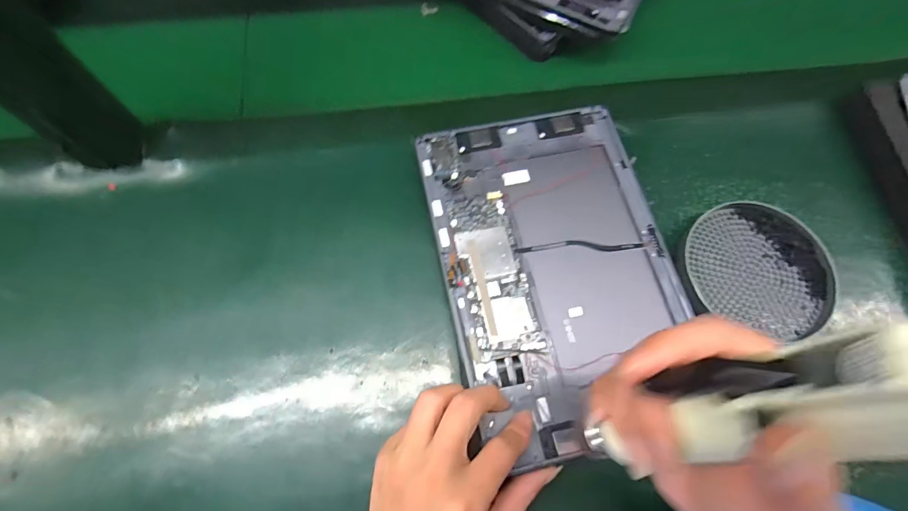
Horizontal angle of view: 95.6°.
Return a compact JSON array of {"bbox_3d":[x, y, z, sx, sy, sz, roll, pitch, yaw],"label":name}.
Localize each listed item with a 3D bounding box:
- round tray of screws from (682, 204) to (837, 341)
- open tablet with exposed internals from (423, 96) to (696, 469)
[{"bbox_3d":[0.243,0.009,0.330,0.110,0.017,0.102,1,69,-2],"label":"round tray of screws"},{"bbox_3d":[0.076,0.004,0.309,0.168,0.010,0.249,-11,70,-5],"label":"open tablet with exposed internals"}]

